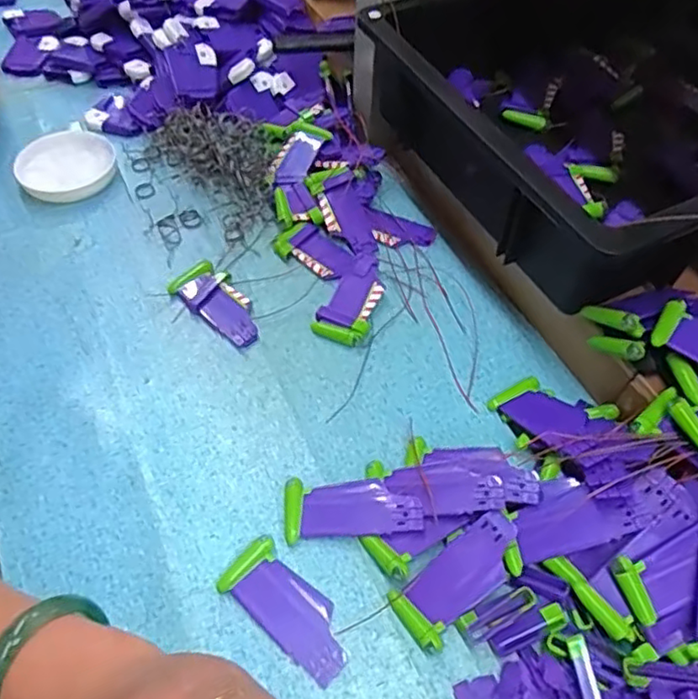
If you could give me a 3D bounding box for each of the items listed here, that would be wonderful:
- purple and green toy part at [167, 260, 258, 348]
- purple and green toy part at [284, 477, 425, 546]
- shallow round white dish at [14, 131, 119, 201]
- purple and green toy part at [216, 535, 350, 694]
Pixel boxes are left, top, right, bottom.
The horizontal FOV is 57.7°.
[{"bbox_3d":[-0.106,-0.038,0.523,0.093,0.012,0.041,37,61,23],"label":"purple and green toy part"},{"bbox_3d":[0.002,0.104,0.418,0.087,0.018,0.039,-2,54,-3],"label":"purple and green toy part"},{"bbox_3d":[-0.275,-0.181,0.619,0.088,0.022,0.089,1,54,-1],"label":"shallow round white dish"},{"bbox_3d":[-0.035,0.156,0.383,0.089,0.012,0.038,37,61,23],"label":"purple and green toy part"}]

